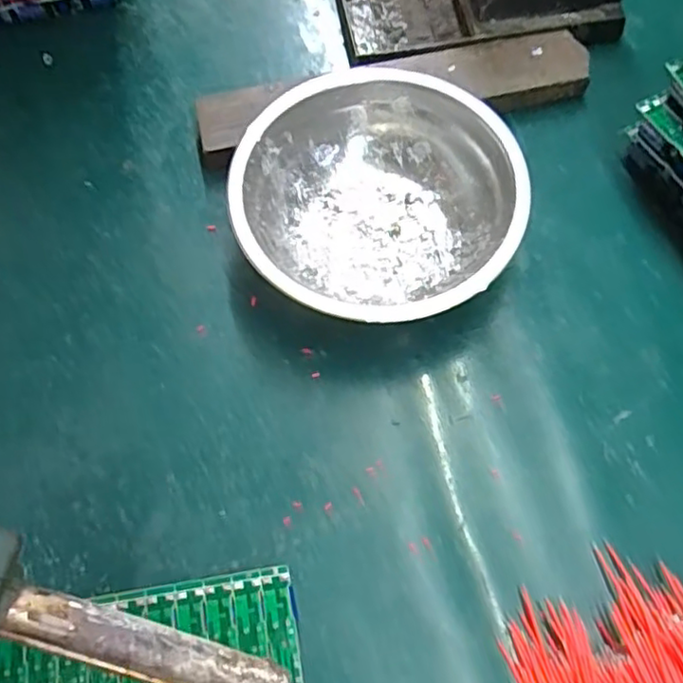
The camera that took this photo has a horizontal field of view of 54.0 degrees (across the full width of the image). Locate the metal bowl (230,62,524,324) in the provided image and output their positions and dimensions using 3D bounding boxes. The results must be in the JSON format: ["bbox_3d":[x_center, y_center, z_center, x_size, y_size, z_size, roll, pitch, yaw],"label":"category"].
[{"bbox_3d":[0.017,-0.064,0.308,0.121,0.042,0.123,-1,66,2],"label":"metal bowl"}]

